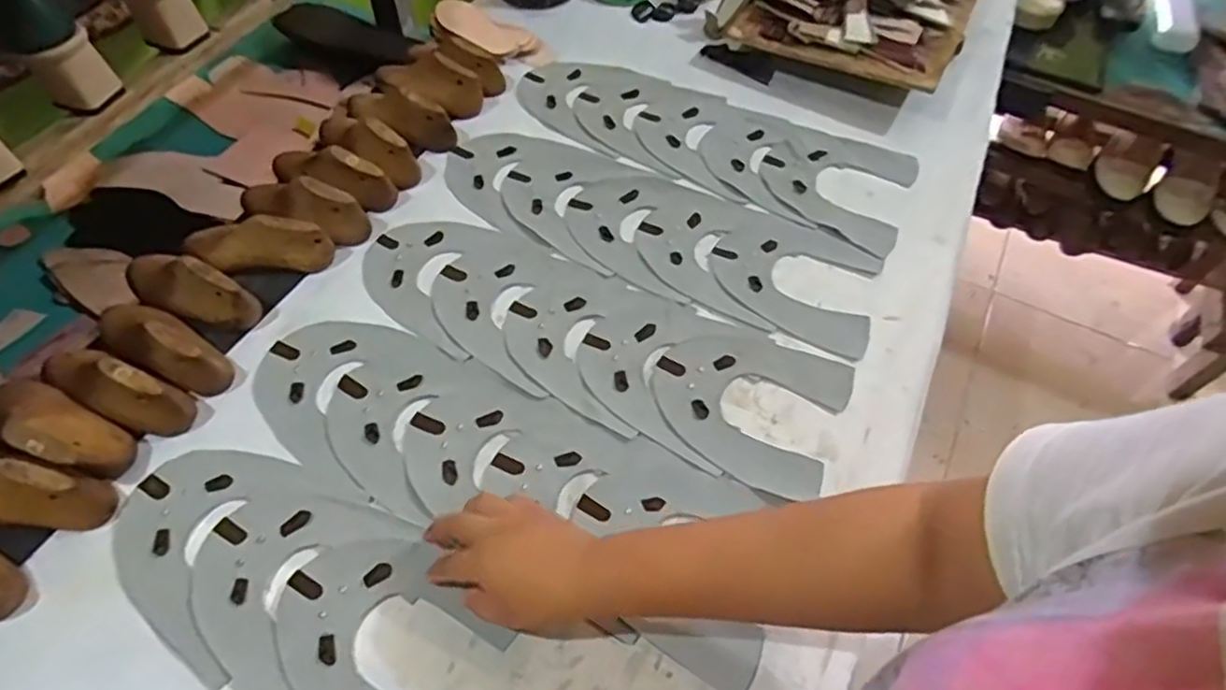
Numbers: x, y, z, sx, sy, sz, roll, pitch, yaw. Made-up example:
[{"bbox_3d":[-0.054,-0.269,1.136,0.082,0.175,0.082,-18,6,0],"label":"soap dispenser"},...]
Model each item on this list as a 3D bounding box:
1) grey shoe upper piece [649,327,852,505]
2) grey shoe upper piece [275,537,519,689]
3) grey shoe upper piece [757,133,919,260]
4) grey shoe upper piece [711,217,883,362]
[{"bbox_3d":[0.117,0.048,0.606,0.158,0.006,0.146,23,58,12],"label":"grey shoe upper piece"},{"bbox_3d":[-0.161,0.205,0.491,0.160,0.005,0.125,24,58,13],"label":"grey shoe upper piece"},{"bbox_3d":[0.250,-0.183,0.765,0.163,0.010,0.159,29,59,16],"label":"grey shoe upper piece"},{"bbox_3d":[0.184,-0.069,0.689,0.166,0.008,0.135,27,59,15],"label":"grey shoe upper piece"}]

